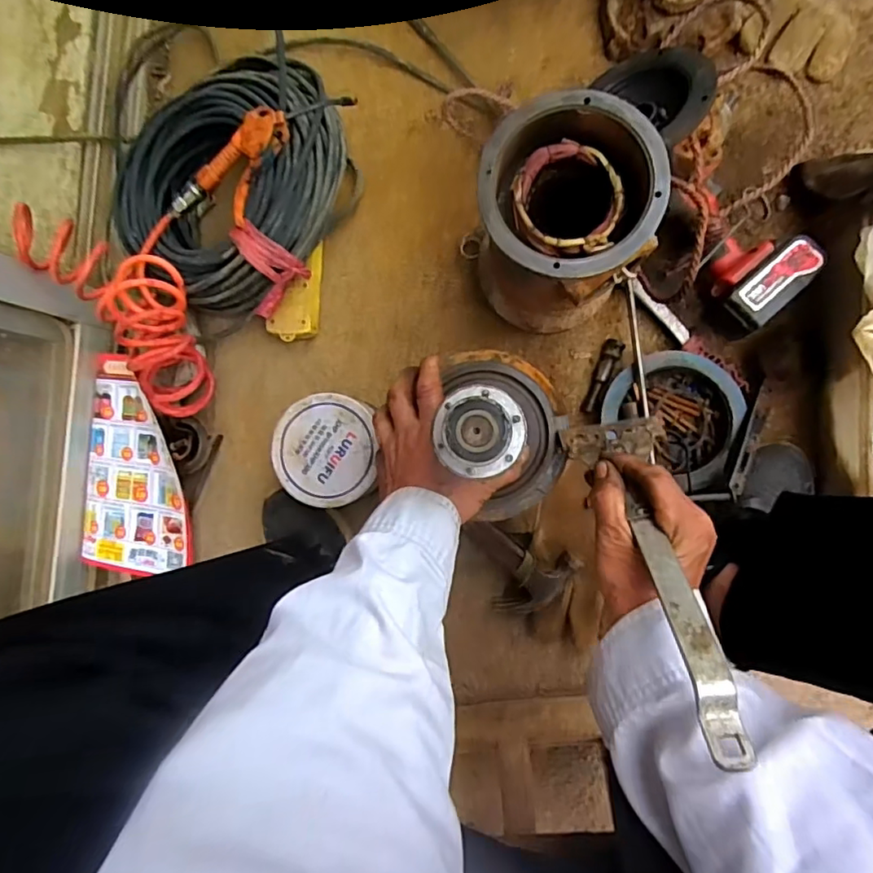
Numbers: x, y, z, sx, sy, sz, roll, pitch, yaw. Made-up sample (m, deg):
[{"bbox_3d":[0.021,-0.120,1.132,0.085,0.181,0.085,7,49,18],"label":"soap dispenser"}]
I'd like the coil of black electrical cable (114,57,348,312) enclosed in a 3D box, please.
[{"bbox_3d":[-0.229,-0.289,0.635,0.279,0.106,0.247,-37,85,6],"label":"coil of black electrical cable"}]

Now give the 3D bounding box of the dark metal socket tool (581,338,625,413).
[{"bbox_3d":[0.188,-0.069,0.639,0.021,0.022,0.085,24,93,7],"label":"dark metal socket tool"}]

